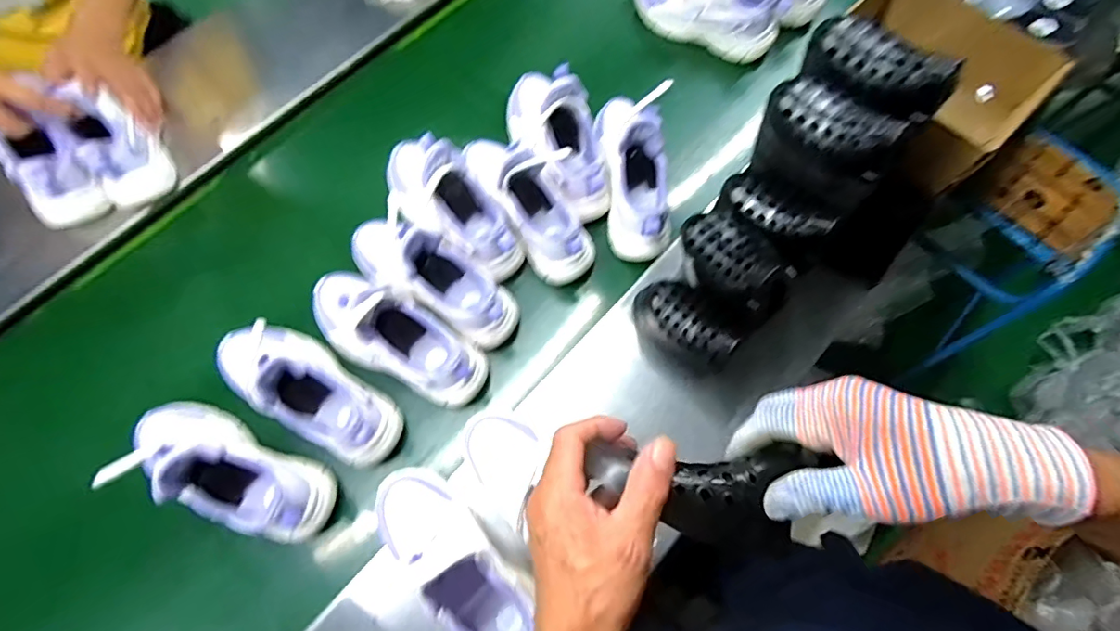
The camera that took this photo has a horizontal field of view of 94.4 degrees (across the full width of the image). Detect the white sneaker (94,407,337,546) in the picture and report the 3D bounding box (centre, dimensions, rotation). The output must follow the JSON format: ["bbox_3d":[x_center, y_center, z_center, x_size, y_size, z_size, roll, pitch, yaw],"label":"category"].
[{"bbox_3d":[-0.378,0.158,0.552,0.237,0.152,0.082,24,73,7],"label":"white sneaker"}]

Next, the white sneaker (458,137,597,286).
[{"bbox_3d":[-0.038,-0.163,0.682,0.095,0.121,0.232,-30,74,-10],"label":"white sneaker"}]

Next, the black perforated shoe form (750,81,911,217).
[{"bbox_3d":[0.287,-0.190,0.576,0.055,0.130,0.138,-43,77,-14],"label":"black perforated shoe form"}]

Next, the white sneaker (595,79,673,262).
[{"bbox_3d":[0.103,-0.208,0.694,0.082,0.125,0.246,-6,71,-3],"label":"white sneaker"}]

